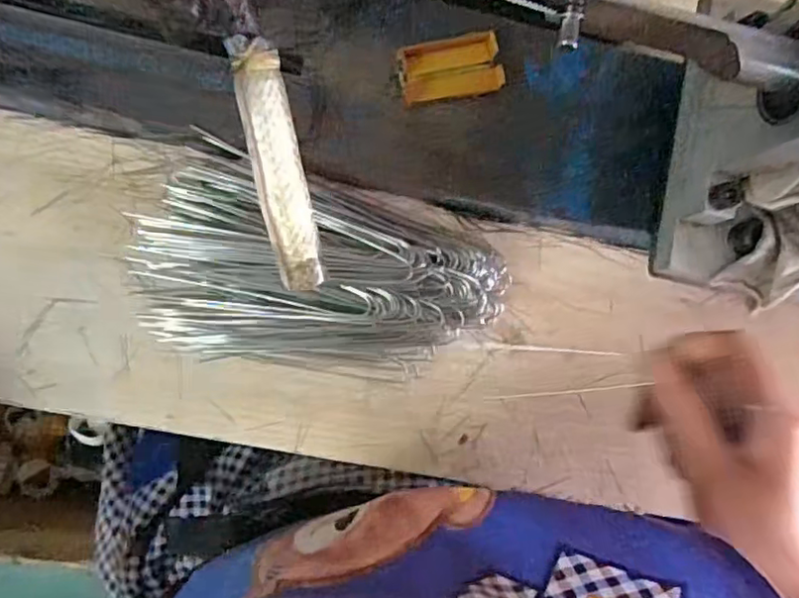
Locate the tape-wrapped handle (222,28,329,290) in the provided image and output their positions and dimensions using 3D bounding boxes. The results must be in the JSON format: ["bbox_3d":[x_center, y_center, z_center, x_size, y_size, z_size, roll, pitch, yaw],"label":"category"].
[{"bbox_3d":[-0.044,-0.048,0.227,0.018,0.007,0.091,-13,107,-8],"label":"tape-wrapped handle"}]

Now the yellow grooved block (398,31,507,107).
[{"bbox_3d":[0.027,-0.121,0.320,0.053,0.009,0.029,-12,91,-8],"label":"yellow grooved block"}]

